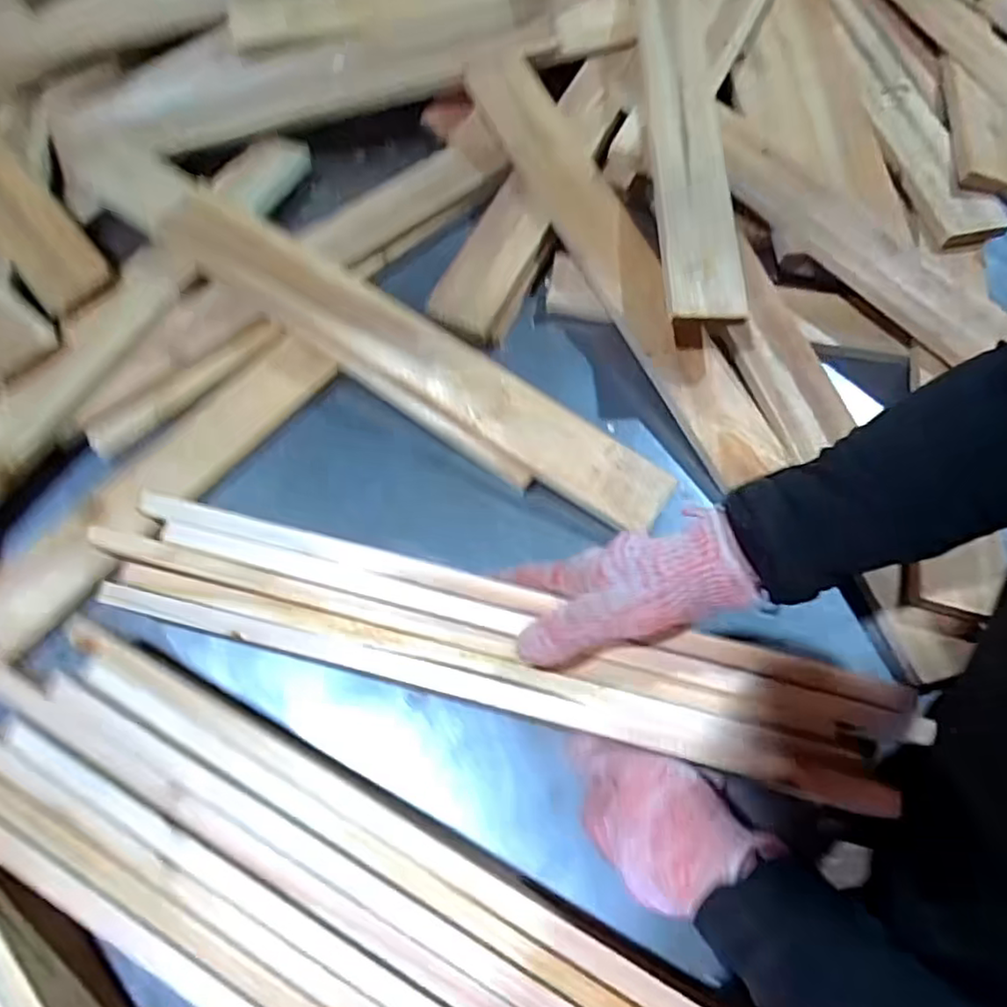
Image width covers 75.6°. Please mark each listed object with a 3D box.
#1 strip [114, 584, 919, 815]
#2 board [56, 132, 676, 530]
[{"bbox_3d":[-0.023,0.108,0.391,0.476,0.012,0.023,12,67,10],"label":"strip"},{"bbox_3d":[-0.134,-0.157,0.541,0.596,0.028,0.076,33,82,8],"label":"board"}]

